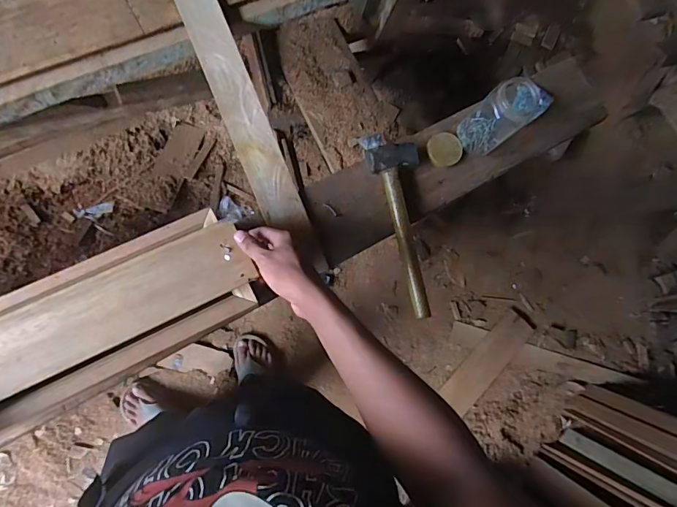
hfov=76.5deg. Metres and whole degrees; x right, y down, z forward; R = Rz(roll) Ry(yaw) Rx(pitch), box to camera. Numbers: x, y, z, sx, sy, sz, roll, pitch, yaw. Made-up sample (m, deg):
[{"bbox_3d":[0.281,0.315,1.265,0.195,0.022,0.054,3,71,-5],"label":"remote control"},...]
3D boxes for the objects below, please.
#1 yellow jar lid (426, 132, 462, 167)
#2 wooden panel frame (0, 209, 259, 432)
[{"bbox_3d":[0.189,-0.186,0.762,0.059,0.014,0.060,0,88,-8],"label":"yellow jar lid"},{"bbox_3d":[-0.312,0.087,0.535,0.387,0.032,0.150,-25,92,-13],"label":"wooden panel frame"}]

